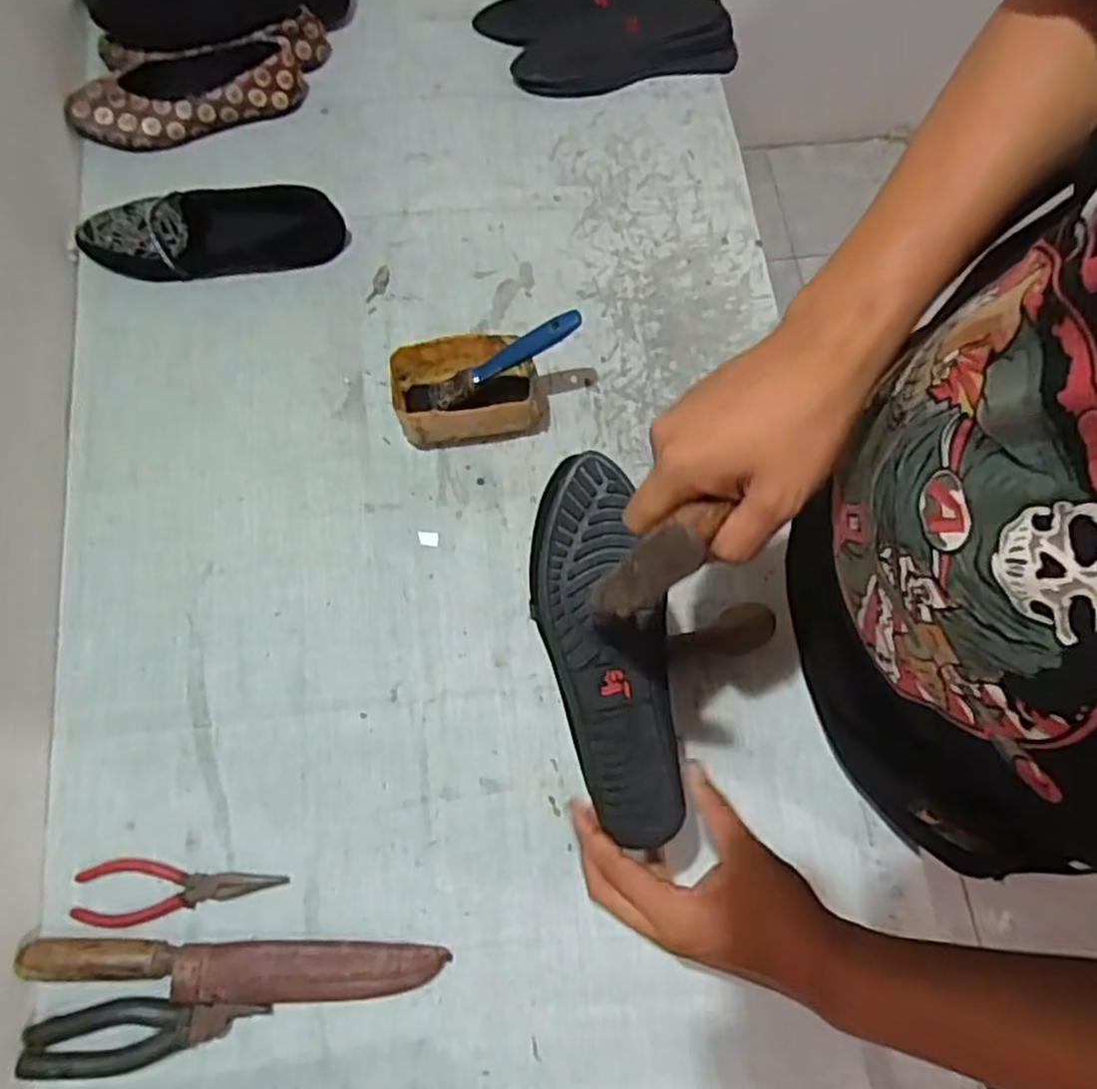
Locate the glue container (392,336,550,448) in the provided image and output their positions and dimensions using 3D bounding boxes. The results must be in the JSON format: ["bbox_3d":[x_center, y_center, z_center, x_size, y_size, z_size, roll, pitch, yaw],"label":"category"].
[{"bbox_3d":[-0.069,-0.137,0.663,0.132,0.064,0.076,-9,74,-4],"label":"glue container"}]

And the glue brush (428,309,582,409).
[{"bbox_3d":[-0.041,-0.162,0.645,0.157,0.012,0.029,-22,72,28],"label":"glue brush"}]

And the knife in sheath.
[{"bbox_3d":[-0.228,0.313,0.539,0.294,0.024,0.041,2,73,-1],"label":"knife in sheath"}]

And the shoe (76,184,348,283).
[{"bbox_3d":[-0.327,-0.306,0.706,0.249,0.057,0.080,-5,73,-3],"label":"shoe"}]

